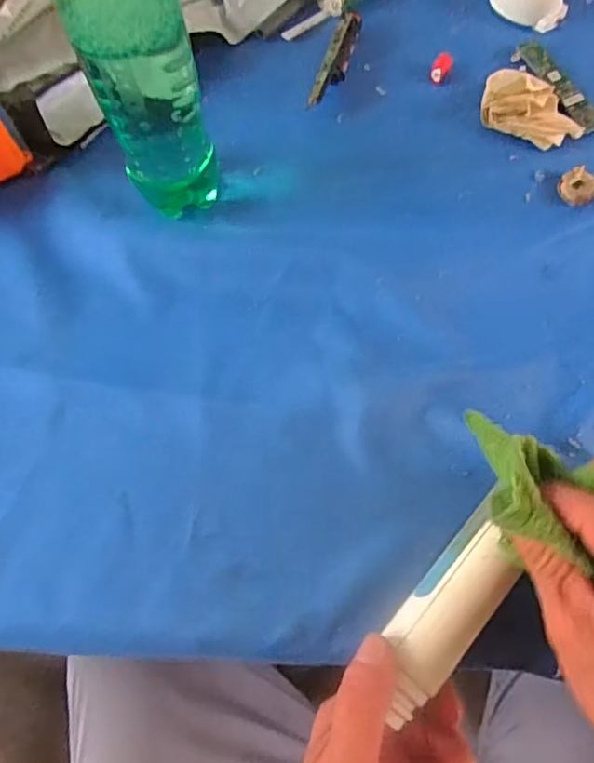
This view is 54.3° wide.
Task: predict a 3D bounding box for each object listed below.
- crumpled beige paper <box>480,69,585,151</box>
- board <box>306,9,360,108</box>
[{"bbox_3d":[0.167,-0.199,0.421,0.044,0.026,0.077,-42,72,-13],"label":"crumpled beige paper"},{"bbox_3d":[0.031,-0.247,0.452,0.017,0.019,0.104,13,69,9],"label":"board"}]

